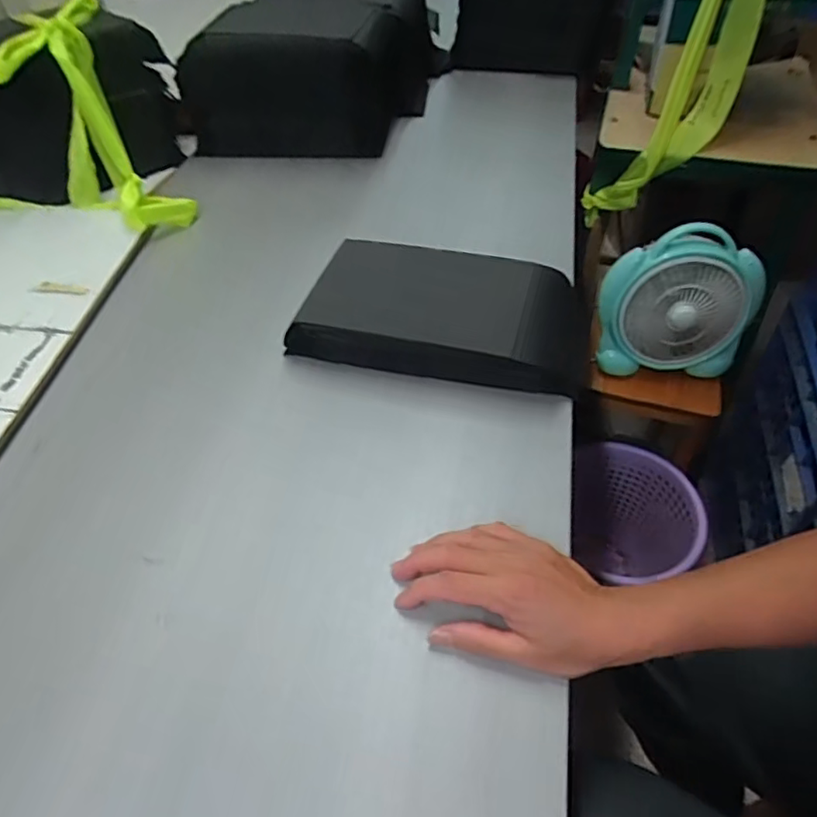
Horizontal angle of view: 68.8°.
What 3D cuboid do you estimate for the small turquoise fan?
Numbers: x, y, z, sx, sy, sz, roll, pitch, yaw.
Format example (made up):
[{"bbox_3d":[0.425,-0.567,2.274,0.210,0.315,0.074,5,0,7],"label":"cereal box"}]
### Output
[{"bbox_3d":[0.428,-0.155,0.941,0.236,0.214,0.080,-1,48,-2],"label":"small turquoise fan"}]

